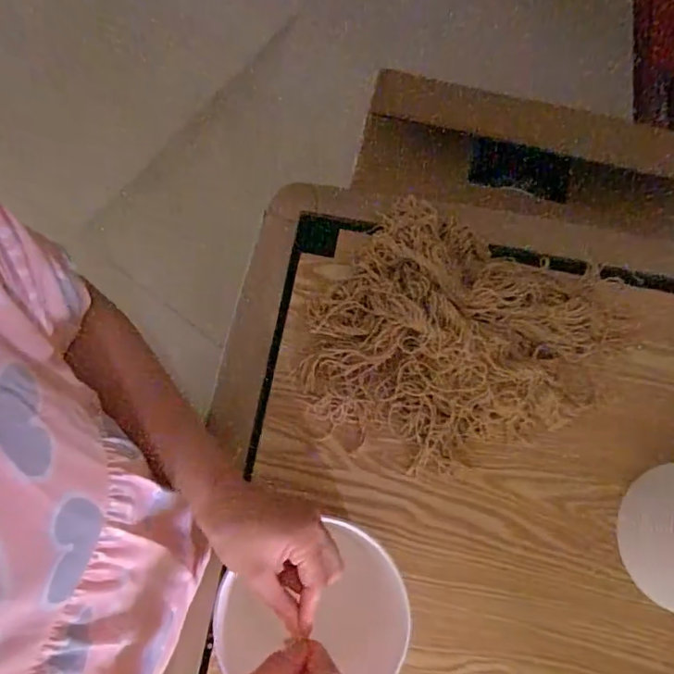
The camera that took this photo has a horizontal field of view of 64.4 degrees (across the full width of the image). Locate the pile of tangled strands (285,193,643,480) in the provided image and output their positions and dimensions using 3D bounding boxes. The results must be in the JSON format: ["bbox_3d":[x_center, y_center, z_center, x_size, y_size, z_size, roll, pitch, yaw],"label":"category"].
[{"bbox_3d":[0.147,0.007,0.611,0.340,0.069,0.295,21,76,4],"label":"pile of tangled strands"}]

